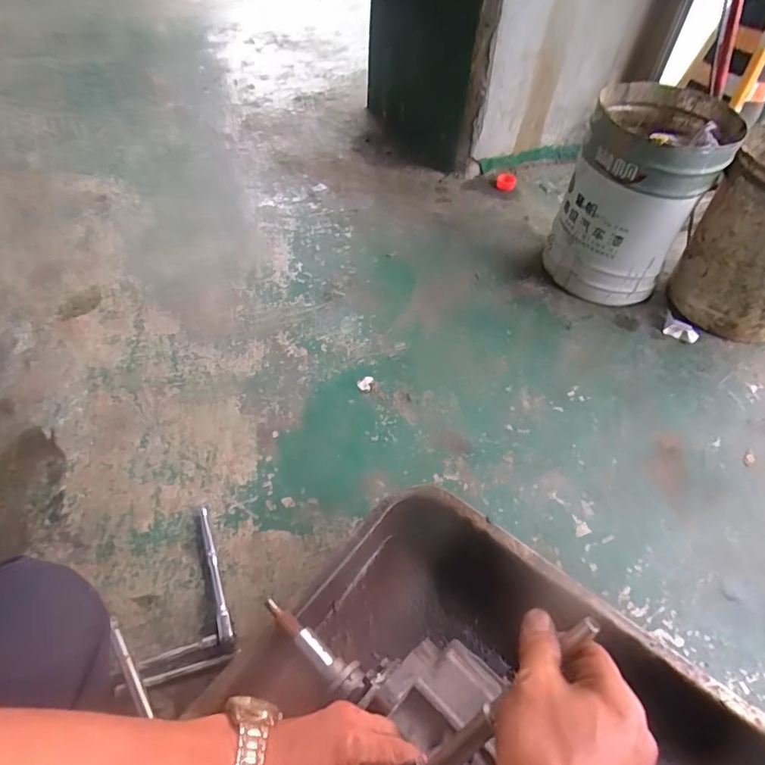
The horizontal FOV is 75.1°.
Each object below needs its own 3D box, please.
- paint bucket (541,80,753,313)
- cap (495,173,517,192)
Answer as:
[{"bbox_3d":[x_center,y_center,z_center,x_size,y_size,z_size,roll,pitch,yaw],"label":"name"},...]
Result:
[{"bbox_3d":[0.503,-0.368,1.014,0.241,0.335,0.268,27,54,19],"label":"paint bucket"},{"bbox_3d":[0.342,-0.553,1.375,0.054,0.029,0.054,1,50,-1],"label":"cap"}]

